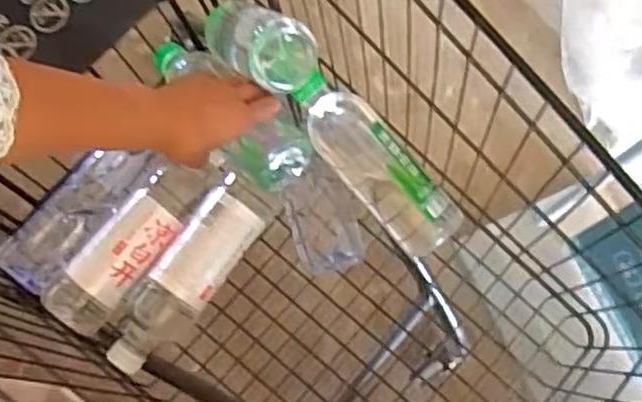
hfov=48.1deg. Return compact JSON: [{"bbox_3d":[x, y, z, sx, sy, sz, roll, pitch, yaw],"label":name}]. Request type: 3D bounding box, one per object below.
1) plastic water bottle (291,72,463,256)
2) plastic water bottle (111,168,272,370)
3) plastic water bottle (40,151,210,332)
[{"bbox_3d":[0.047,-0.030,0.665,0.069,0.066,0.200,-42,97,-8],"label":"plastic water bottle"},{"bbox_3d":[-0.125,0.070,0.686,0.063,0.055,0.208,33,79,8],"label":"plastic water bottle"},{"bbox_3d":[-0.184,0.048,0.698,0.069,0.058,0.179,39,80,10],"label":"plastic water bottle"}]

